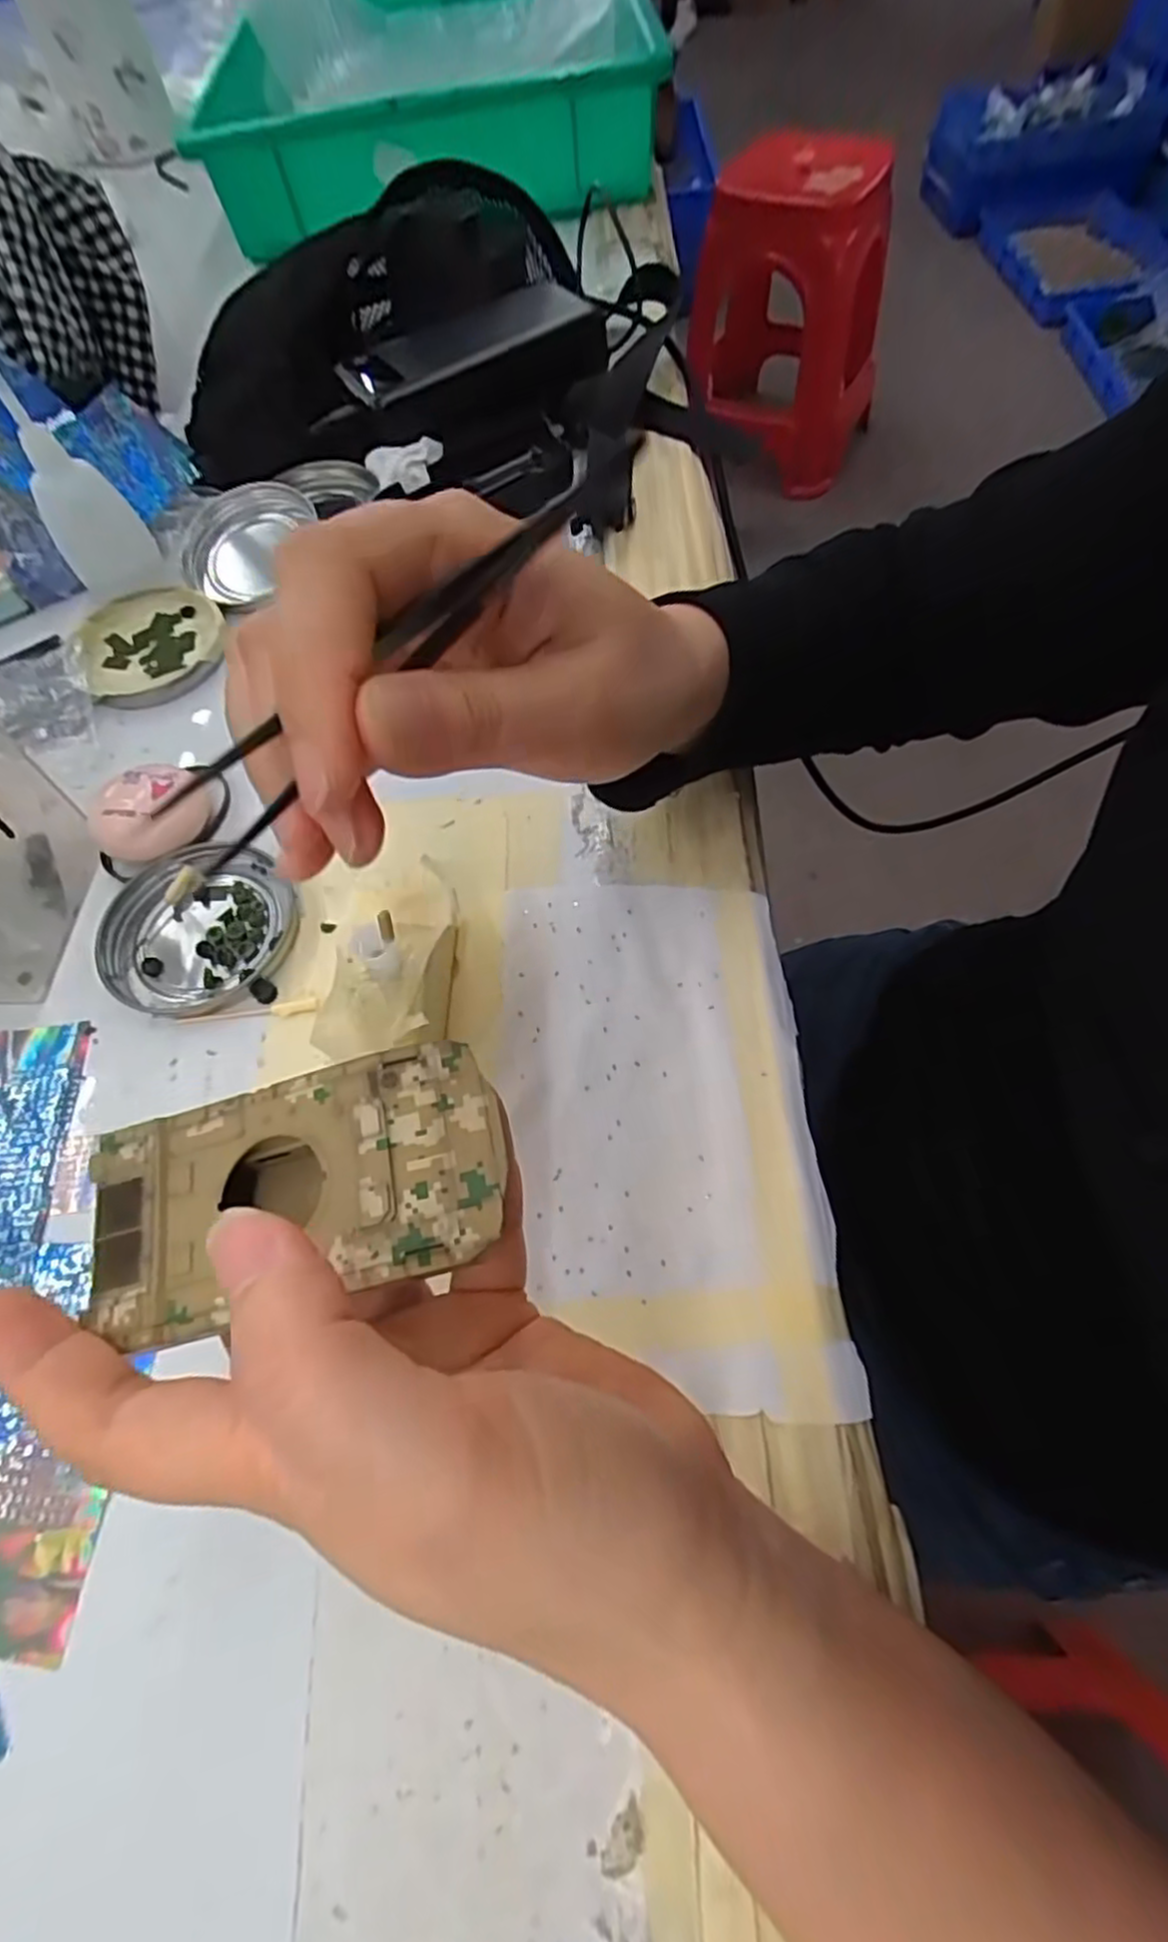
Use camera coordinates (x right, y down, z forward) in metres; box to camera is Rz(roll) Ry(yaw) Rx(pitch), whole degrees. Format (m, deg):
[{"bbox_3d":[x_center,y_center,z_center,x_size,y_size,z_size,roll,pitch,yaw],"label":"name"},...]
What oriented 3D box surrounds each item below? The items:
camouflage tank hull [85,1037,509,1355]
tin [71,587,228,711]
[{"bbox_3d":[-0.064,0.051,0.169,0.093,0.018,0.049,-15,63,6],"label":"camouflage tank hull"},{"bbox_3d":[-0.226,-0.171,0.384,0.072,0.014,0.079,-1,64,2],"label":"tin"}]

